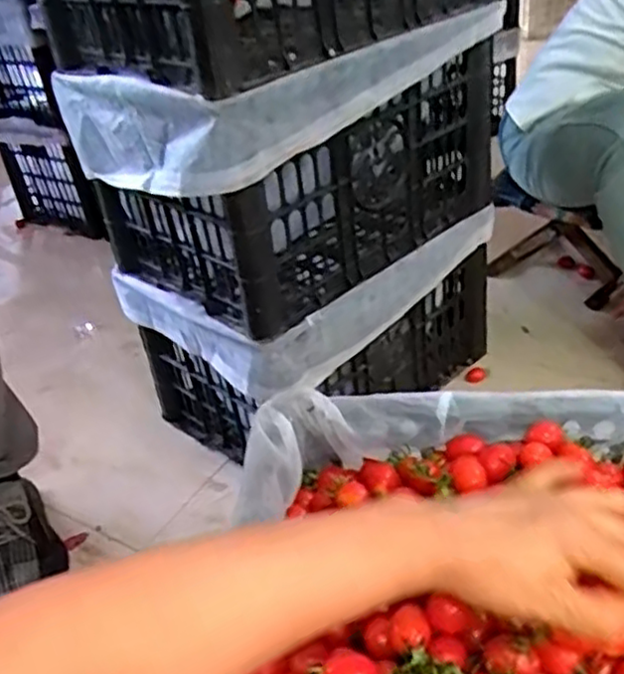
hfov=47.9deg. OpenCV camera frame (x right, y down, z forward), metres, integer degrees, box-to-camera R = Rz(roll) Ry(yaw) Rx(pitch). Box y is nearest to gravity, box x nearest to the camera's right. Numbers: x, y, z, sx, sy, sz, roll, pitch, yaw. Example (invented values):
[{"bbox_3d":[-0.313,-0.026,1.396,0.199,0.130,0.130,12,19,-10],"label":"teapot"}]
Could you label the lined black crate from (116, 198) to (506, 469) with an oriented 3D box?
[{"bbox_3d":[0.016,-0.027,1.109,0.488,0.276,0.331,-30,40,-30],"label":"lined black crate"}]

